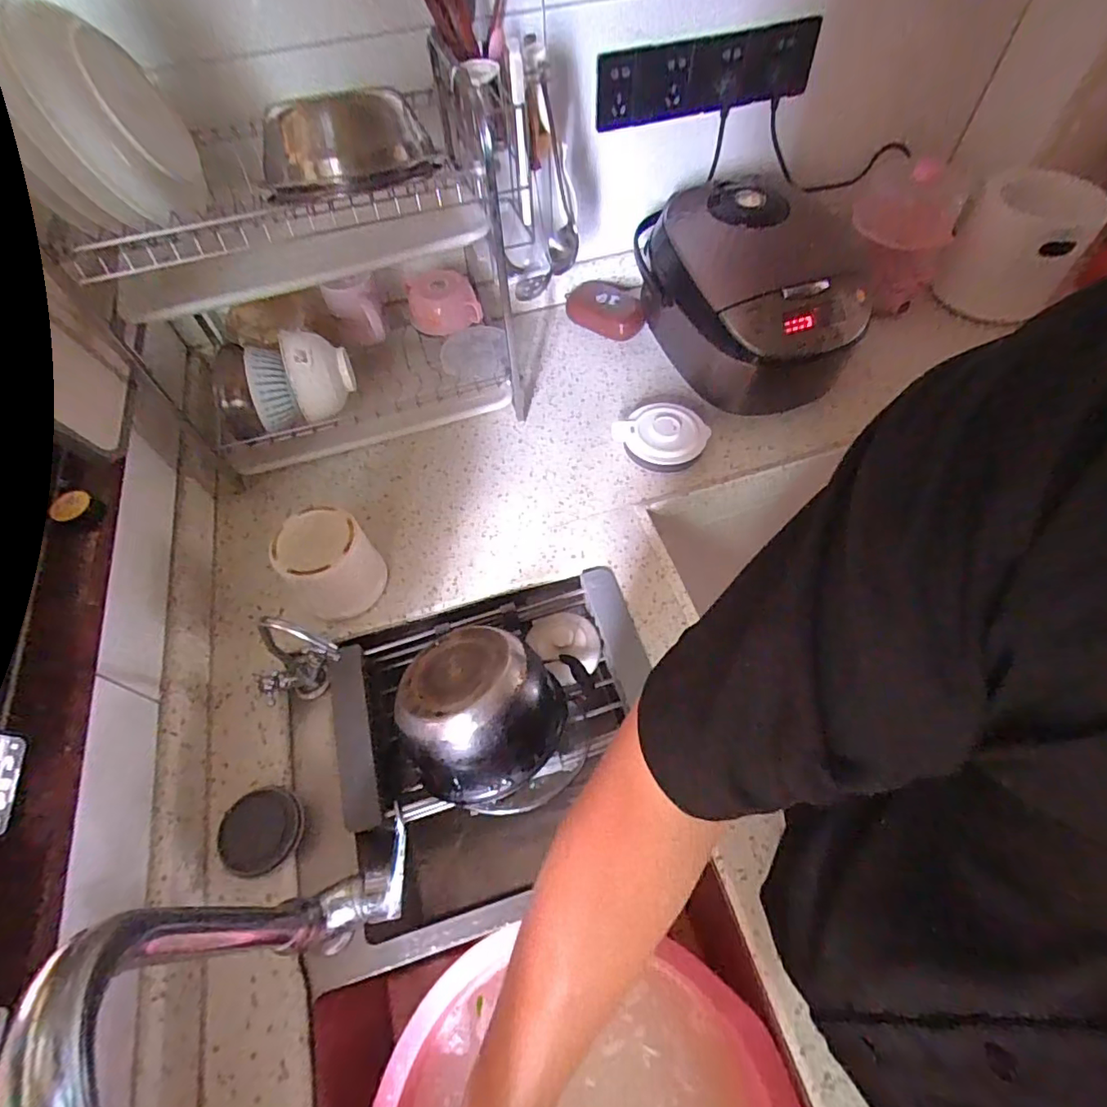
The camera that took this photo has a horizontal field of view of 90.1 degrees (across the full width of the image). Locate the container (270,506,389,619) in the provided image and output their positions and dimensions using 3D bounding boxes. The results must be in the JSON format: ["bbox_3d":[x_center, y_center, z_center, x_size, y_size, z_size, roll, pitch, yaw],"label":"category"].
[{"bbox_3d":[-0.267,0.013,0.665,0.098,0.099,0.103,-1,60,2],"label":"container"}]

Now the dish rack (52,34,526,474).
[{"bbox_3d":[-0.318,-0.333,0.731,0.488,0.349,0.263,-15,60,-6],"label":"dish rack"}]

